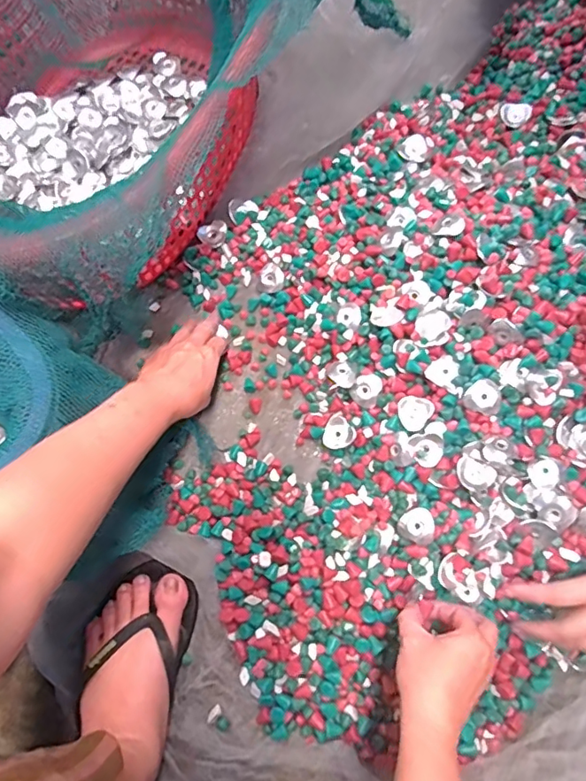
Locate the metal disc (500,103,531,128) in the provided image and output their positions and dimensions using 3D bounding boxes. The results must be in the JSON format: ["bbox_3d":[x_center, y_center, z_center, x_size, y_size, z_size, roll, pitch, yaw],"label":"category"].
[{"bbox_3d":[0.289,-0.357,0.673,0.038,0.009,0.032,1,73,2],"label":"metal disc"}]

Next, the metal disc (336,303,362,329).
[{"bbox_3d":[0.064,-0.084,0.581,0.027,0.007,0.028,-1,74,3],"label":"metal disc"}]

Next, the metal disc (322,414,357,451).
[{"bbox_3d":[0.048,0.047,0.562,0.036,0.007,0.035,-7,73,24],"label":"metal disc"}]

